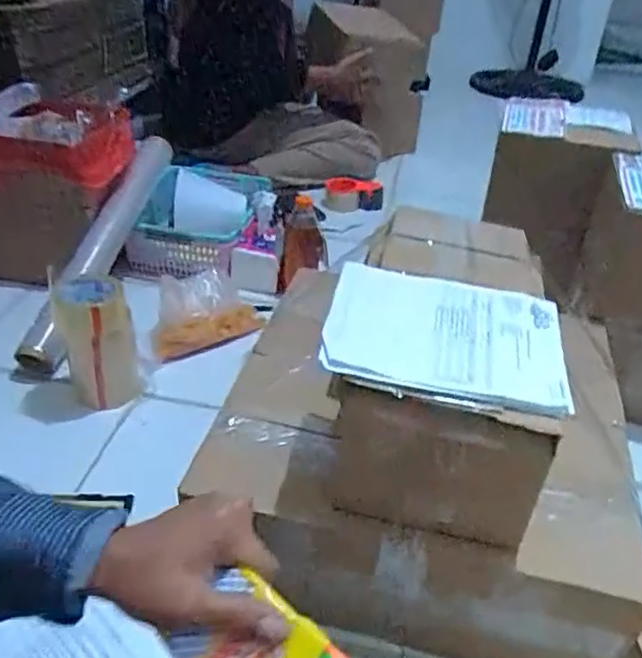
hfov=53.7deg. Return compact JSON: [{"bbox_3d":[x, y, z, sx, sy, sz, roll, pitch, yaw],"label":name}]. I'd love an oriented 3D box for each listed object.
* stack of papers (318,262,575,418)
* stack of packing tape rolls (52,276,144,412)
[{"bbox_3d":[0.111,0.004,0.569,0.208,0.022,0.160,9,35,6],"label":"stack of papers"},{"bbox_3d":[-0.331,0.016,0.941,0.104,0.169,0.098,-10,37,-21],"label":"stack of packing tape rolls"}]

